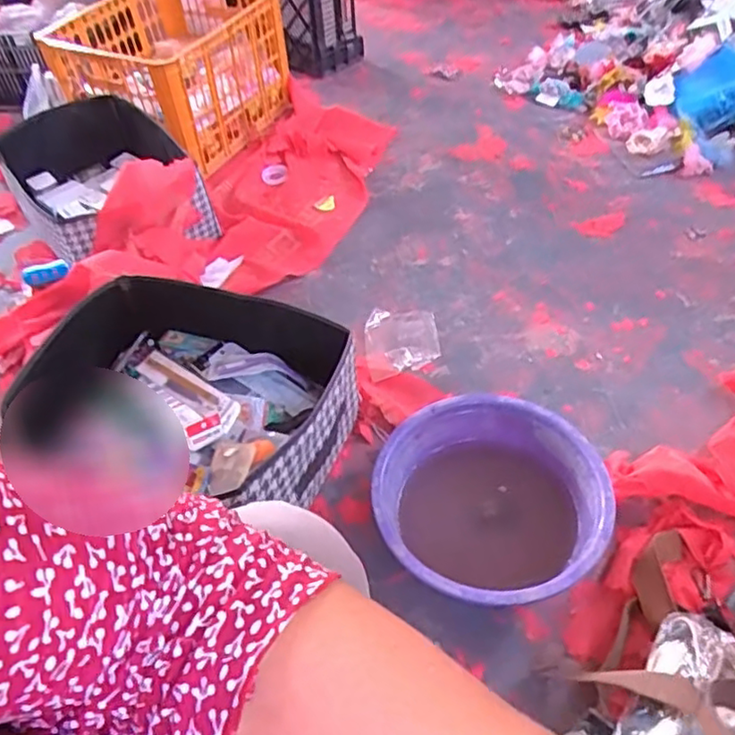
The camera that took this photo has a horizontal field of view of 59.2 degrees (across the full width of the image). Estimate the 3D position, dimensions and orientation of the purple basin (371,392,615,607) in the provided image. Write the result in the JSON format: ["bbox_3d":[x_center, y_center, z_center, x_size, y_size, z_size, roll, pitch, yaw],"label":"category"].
[{"bbox_3d":[0.155,0.186,0.855,0.278,0.121,0.282,-2,47,3],"label":"purple basin"}]

